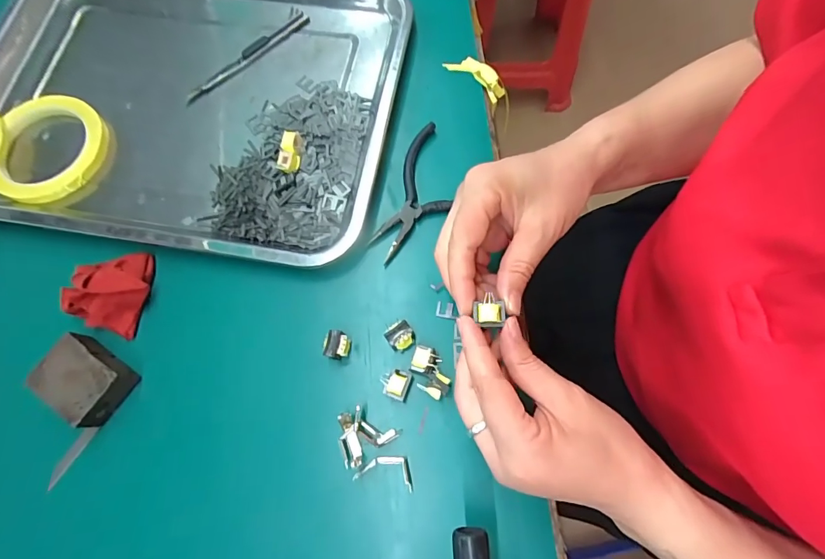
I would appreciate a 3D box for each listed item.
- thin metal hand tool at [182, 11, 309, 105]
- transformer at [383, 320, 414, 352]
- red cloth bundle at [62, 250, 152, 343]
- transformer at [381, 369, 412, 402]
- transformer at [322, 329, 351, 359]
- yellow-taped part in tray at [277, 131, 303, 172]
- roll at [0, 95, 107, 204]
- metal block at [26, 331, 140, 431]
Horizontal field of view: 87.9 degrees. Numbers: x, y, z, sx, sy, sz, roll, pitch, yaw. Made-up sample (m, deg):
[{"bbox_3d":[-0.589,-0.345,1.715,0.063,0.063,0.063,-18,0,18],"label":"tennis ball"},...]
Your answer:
[{"bbox_3d":[-0.160,-0.215,0.412,0.142,0.008,0.023,-44,76,-11],"label":"thin metal hand tool"},{"bbox_3d":[-0.009,0.041,0.311,0.019,0.016,0.020,-33,74,-8],"label":"transformer"},{"bbox_3d":[-0.228,0.005,0.325,0.053,0.027,0.062,15,74,7],"label":"red cloth bundle"},{"bbox_3d":[-0.012,0.073,0.301,0.020,0.014,0.020,14,73,7],"label":"transformer"},{"bbox_3d":[-0.055,0.048,0.313,0.019,0.013,0.020,12,73,6],"label":"transformer"},{"bbox_3d":[-0.102,-0.106,0.357,0.018,0.009,0.033,12,85,-17],"label":"yellow-taped part in tray"},{"bbox_3d":[-0.324,-0.118,0.385,0.103,0.016,0.103,-1,72,2],"label":"roll"},{"bbox_3d":[-0.233,0.072,0.305,0.057,0.029,0.045,37,77,13],"label":"metal block"}]

